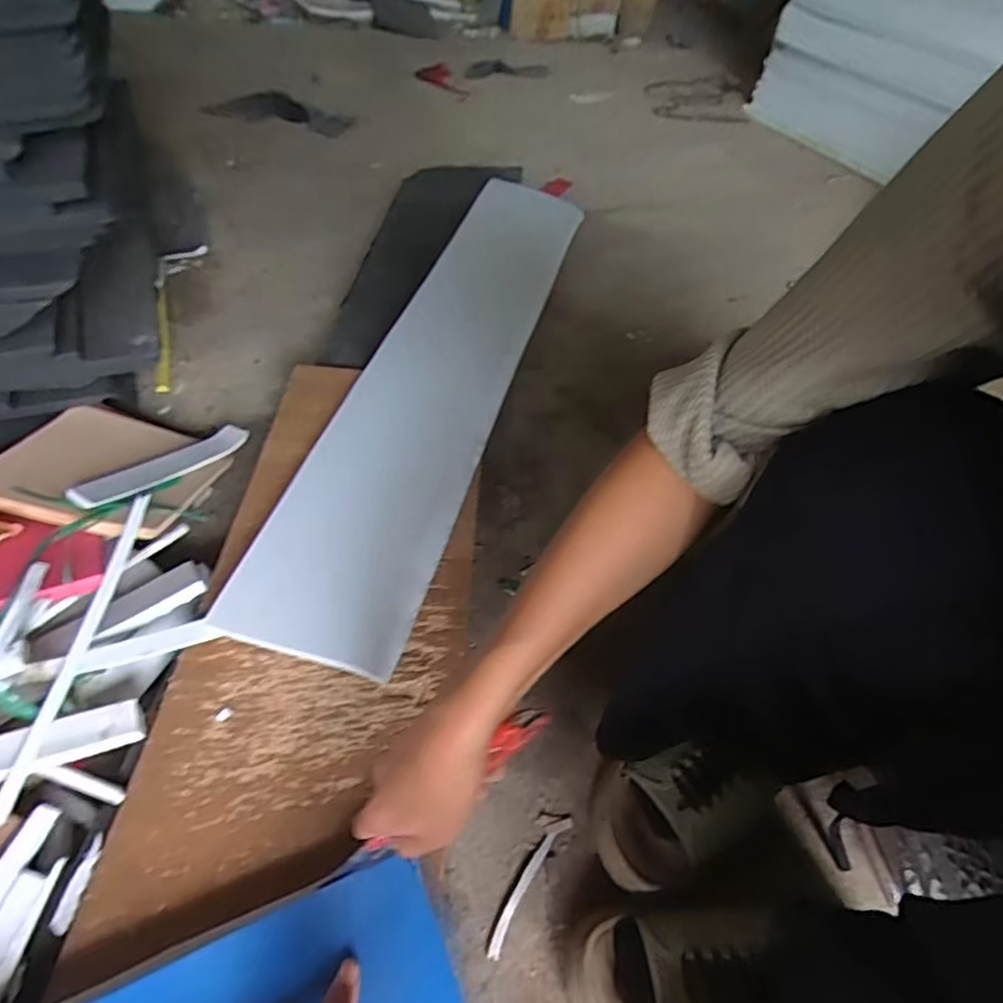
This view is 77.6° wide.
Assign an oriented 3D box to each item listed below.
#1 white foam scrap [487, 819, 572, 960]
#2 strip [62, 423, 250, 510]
[{"bbox_3d":[0.021,0.293,0.481,0.013,0.004,0.111,30,53,18],"label":"white foam scrap"},{"bbox_3d":[-0.328,-0.035,0.616,0.036,0.013,0.174,32,40,20],"label":"strip"}]

